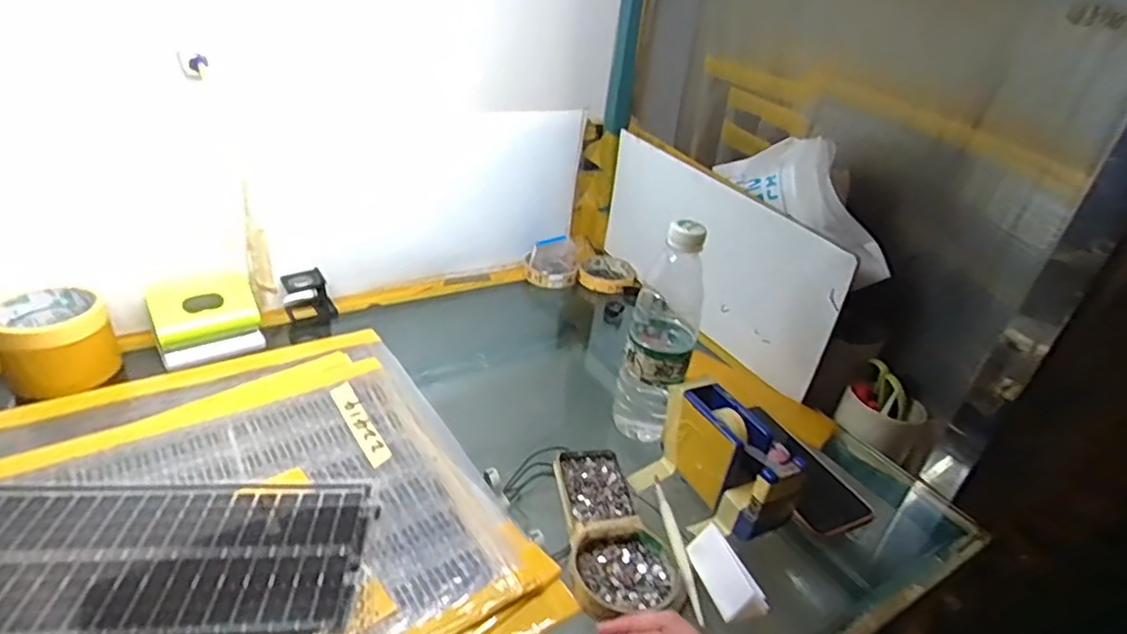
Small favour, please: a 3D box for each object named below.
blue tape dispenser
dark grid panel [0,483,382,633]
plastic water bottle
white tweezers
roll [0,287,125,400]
[{"bbox_3d":[0.149,0.124,0.548,0.055,0.075,0.131,-6,33,-21],"label":"blue tape dispenser"},{"bbox_3d":[-0.337,0.180,0.437,0.370,0.004,0.154,3,29,-6],"label":"dark grid panel"},{"bbox_3d":[0.094,0.018,0.588,0.061,0.230,0.061,13,31,11],"label":"plastic water bottle"},{"bbox_3d":[0.094,0.185,0.508,0.011,0.015,0.147,1,30,-8],"label":"white tweezers"},{"bbox_3d":[-0.498,0.021,0.597,0.081,0.069,0.092,30,38,34],"label":"roll"}]

